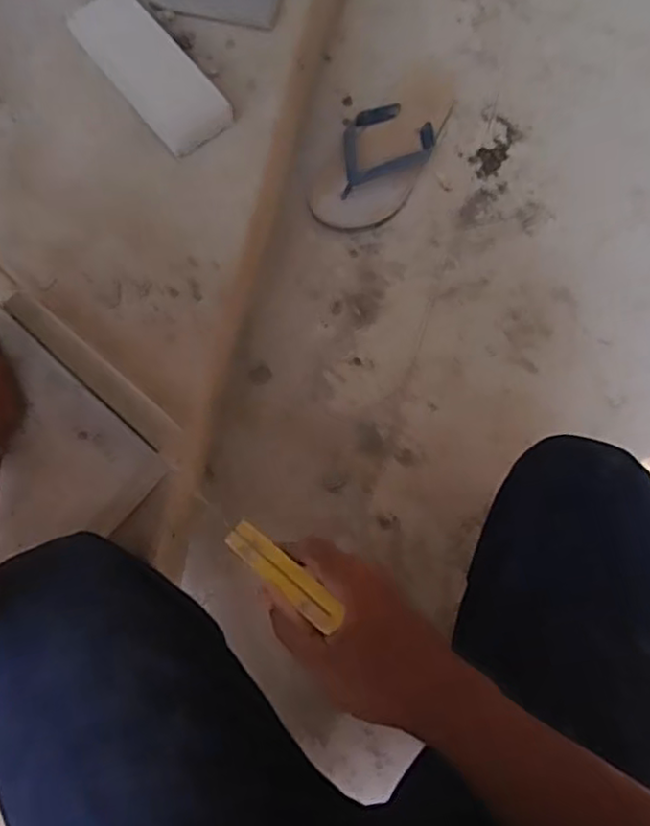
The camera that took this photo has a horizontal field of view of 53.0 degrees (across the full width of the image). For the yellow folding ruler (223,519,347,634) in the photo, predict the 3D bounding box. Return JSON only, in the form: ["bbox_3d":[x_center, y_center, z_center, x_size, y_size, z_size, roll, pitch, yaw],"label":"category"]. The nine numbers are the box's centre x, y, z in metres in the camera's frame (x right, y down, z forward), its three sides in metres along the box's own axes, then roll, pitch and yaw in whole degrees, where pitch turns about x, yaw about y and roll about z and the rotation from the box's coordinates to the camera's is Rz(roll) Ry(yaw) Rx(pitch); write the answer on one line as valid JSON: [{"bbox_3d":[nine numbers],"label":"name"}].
[{"bbox_3d":[-0.030,0.105,0.432,0.021,0.008,0.115,-51,45,-9],"label":"yellow folding ruler"}]

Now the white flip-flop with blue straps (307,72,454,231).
[{"bbox_3d":[0.086,-0.365,0.874,0.116,0.046,0.282,31,80,4],"label":"white flip-flop with blue straps"}]

